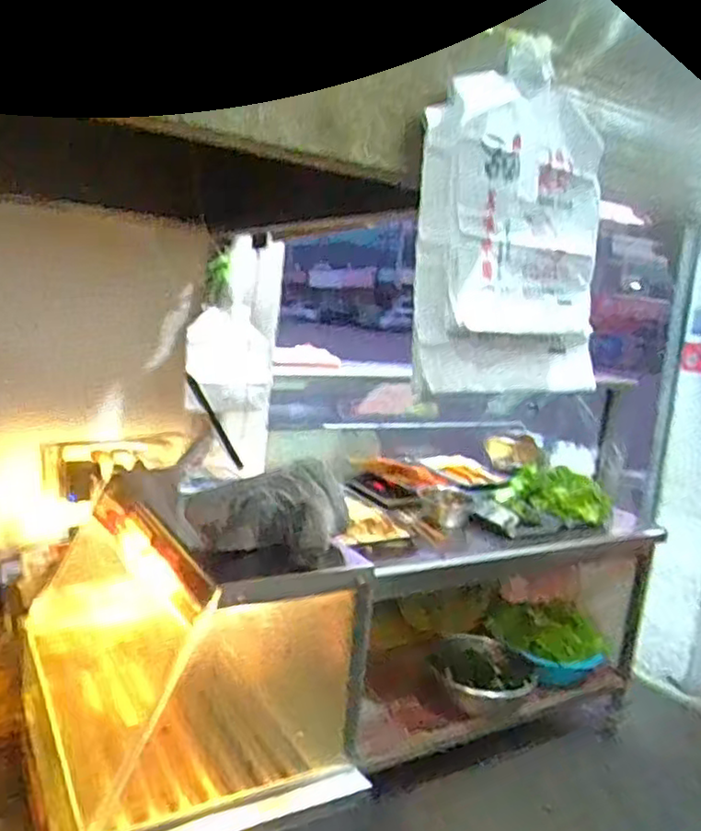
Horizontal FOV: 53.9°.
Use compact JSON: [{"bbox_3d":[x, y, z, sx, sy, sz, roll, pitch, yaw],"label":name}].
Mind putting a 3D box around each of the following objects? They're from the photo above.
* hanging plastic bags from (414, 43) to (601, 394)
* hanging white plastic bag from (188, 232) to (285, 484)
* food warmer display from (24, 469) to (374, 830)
[{"bbox_3d":[0.171,-0.183,0.701,0.238,0.315,0.037,0,10,-34],"label":"hanging plastic bags"},{"bbox_3d":[-0.262,-0.127,1.538,0.190,0.503,0.166,4,9,-9],"label":"hanging white plastic bag"},{"bbox_3d":[-0.257,0.352,0.979,0.323,0.427,0.610,1,10,-31],"label":"food warmer display"}]

